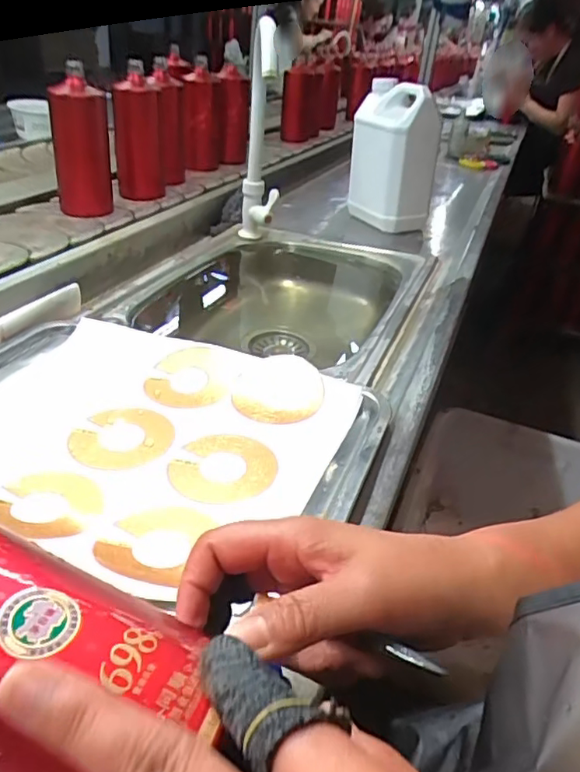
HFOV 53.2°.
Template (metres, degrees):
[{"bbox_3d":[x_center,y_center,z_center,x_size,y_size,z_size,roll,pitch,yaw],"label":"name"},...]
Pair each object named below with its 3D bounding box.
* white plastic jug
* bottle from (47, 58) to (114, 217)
[{"bbox_3d":[0.177,-0.383,0.980,0.103,0.224,0.123,29,39,29],"label":"white plastic jug"},{"bbox_3d":[-0.334,-0.393,0.922,0.084,0.197,0.082,-5,34,-17],"label":"bottle"}]

